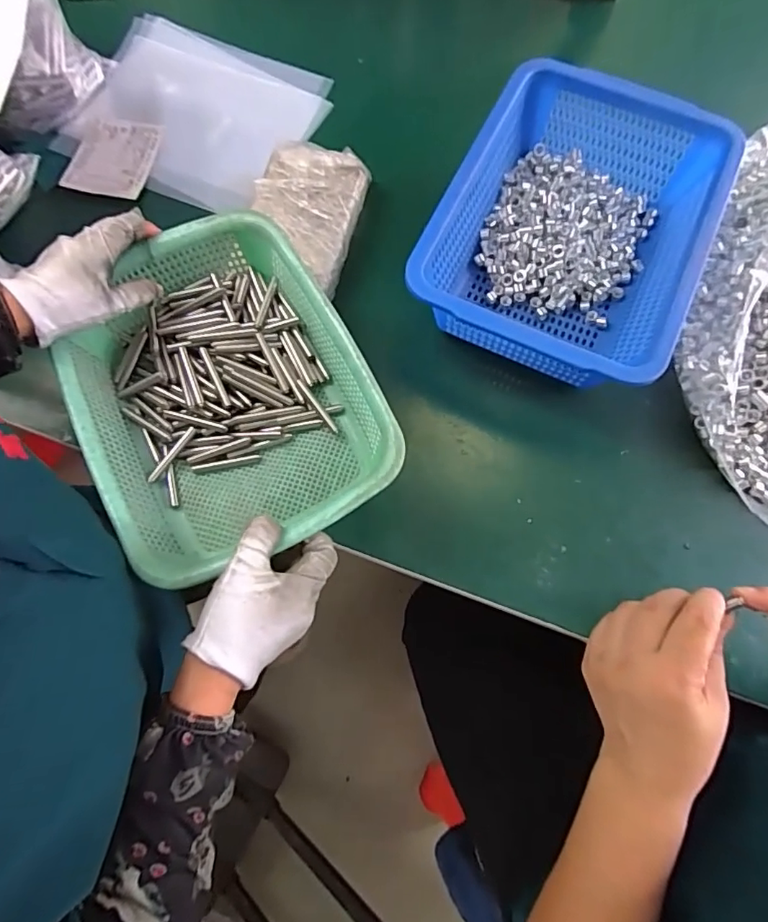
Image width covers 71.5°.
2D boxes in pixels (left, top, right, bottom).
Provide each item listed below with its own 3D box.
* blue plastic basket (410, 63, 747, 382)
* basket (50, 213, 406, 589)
[{"bbox_3d":[0.179,-0.219,0.525,0.229,0.106,0.311,24,75,7],"label":"blue plastic basket"},{"bbox_3d":[-0.134,-0.055,0.447,0.213,0.080,0.291,-29,75,-8],"label":"basket"}]

